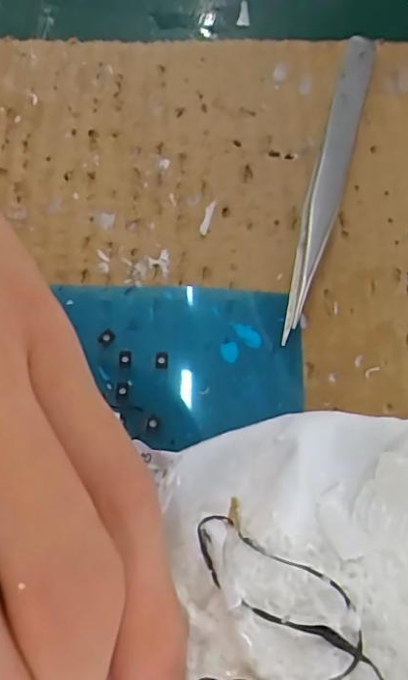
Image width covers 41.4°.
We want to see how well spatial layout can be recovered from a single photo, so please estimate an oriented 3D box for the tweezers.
[{"bbox_3d":[0.035,-0.048,0.144,0.009,0.012,0.101,16,71,5],"label":"tweezers"}]

